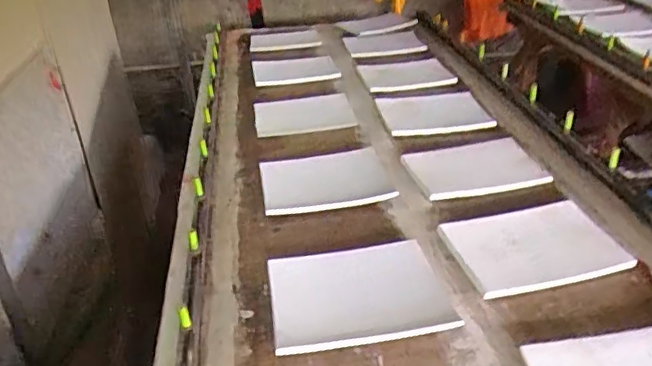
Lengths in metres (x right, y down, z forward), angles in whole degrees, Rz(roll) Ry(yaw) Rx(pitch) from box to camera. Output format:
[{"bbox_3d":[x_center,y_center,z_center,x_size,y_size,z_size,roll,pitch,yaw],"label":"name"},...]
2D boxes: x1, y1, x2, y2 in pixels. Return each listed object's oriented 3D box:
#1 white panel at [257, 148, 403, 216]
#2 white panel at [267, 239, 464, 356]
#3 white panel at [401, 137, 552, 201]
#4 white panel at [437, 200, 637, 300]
[{"bbox_3d":[-0.006,-0.015,1.257,0.268,0.015,0.246,-9,31,-7],"label":"white panel"},{"bbox_3d":[0.047,0.177,0.933,0.272,0.023,0.217,-8,31,-5],"label":"white panel"},{"bbox_3d":[0.322,-0.043,1.248,0.288,0.020,0.212,-10,30,-11],"label":"white panel"},{"bbox_3d":[0.358,0.108,0.995,0.271,0.014,0.199,-10,31,-8],"label":"white panel"}]

